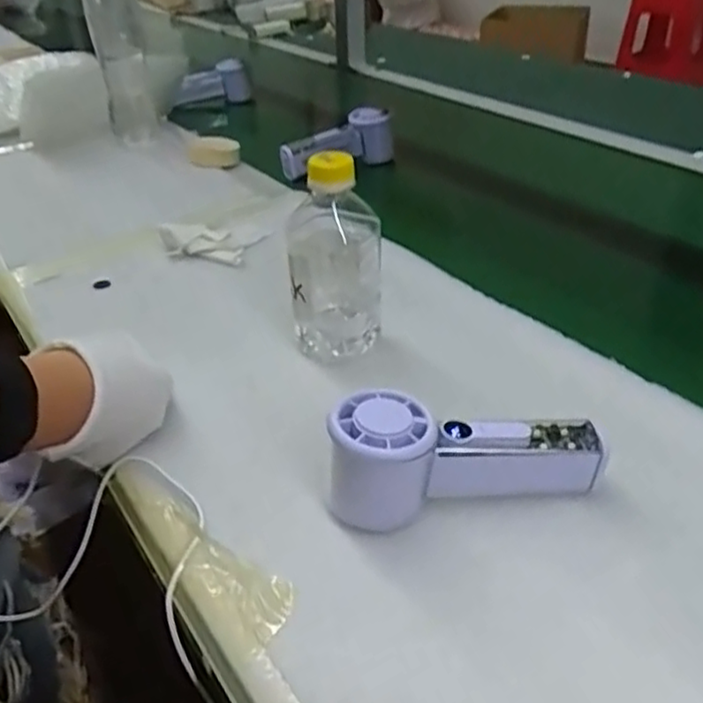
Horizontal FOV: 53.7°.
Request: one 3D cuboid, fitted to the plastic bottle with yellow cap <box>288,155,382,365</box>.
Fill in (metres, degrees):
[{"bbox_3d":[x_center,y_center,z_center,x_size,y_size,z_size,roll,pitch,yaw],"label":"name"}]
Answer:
[{"bbox_3d":[-0.014,-0.066,0.495,0.067,0.144,0.052,-2,34,2],"label":"plastic bottle with yellow cap"}]

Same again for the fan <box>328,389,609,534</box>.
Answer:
[{"bbox_3d":[0.063,0.060,0.390,0.152,0.075,0.053,-10,35,-10],"label":"fan"}]

